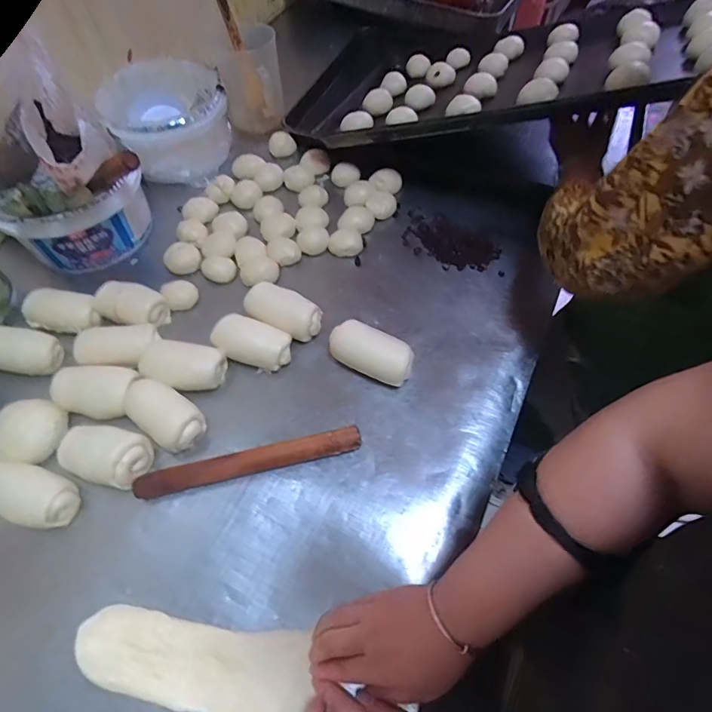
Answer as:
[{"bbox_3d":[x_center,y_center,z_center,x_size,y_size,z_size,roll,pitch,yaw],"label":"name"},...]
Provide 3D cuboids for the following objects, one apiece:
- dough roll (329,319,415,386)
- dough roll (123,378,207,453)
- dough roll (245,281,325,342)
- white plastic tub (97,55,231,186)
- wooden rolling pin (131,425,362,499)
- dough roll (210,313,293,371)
[{"bbox_3d":[0.018,-0.004,0.572,0.108,0.038,0.048,25,62,14],"label":"dough roll"},{"bbox_3d":[-0.222,0.067,0.530,0.098,0.035,0.055,33,64,18],"label":"dough roll"},{"bbox_3d":[-0.098,-0.059,0.611,0.105,0.035,0.052,22,61,12],"label":"dough roll"},{"bbox_3d":[-0.312,-0.396,0.773,0.187,0.096,0.212,-21,61,-13],"label":"white plastic tub"},{"bbox_3d":[-0.116,0.116,0.501,0.239,0.022,0.021,-12,60,-3],"label":"wooden rolling pin"},{"bbox_3d":[-0.132,-0.016,0.588,0.103,0.039,0.053,16,60,9],"label":"dough roll"}]

